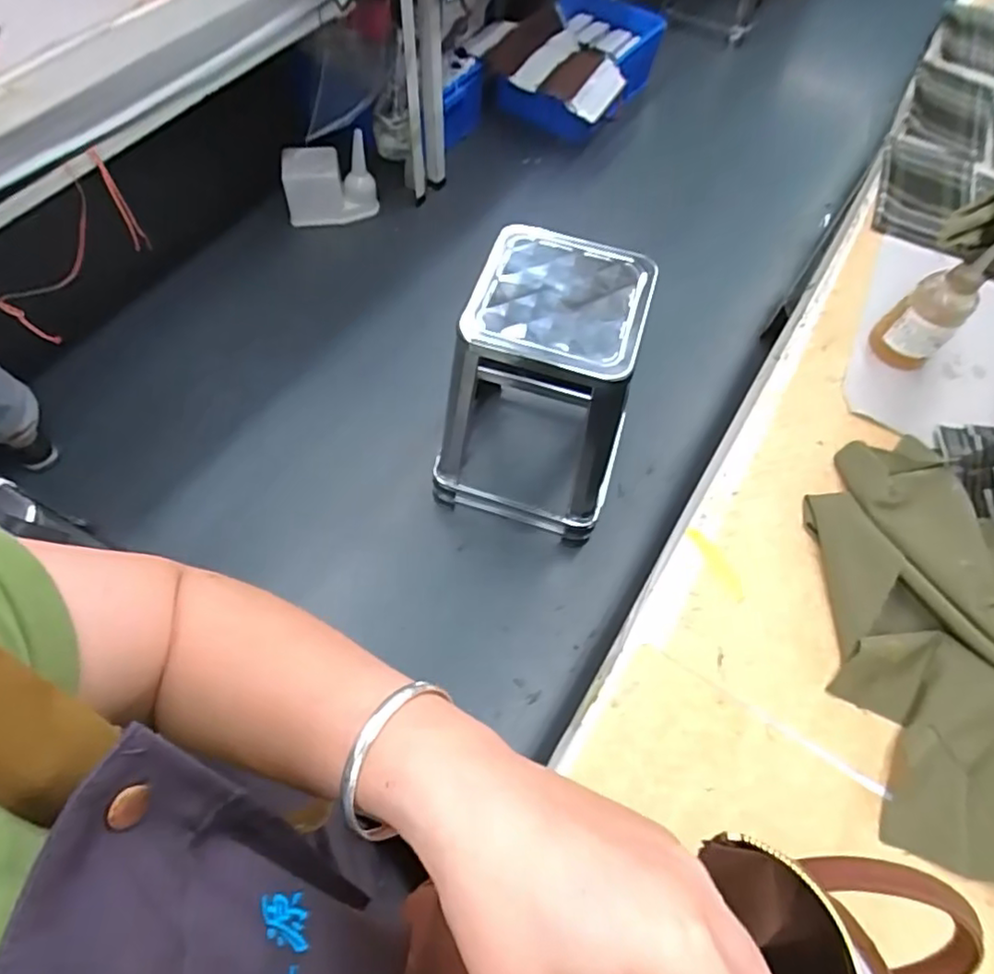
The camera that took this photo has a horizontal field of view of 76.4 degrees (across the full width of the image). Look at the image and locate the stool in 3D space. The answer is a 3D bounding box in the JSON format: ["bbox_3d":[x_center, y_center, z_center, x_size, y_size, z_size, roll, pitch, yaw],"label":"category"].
[{"bbox_3d":[0.078,-0.176,1.247,0.347,0.526,0.321,15,62,5],"label":"stool"}]

